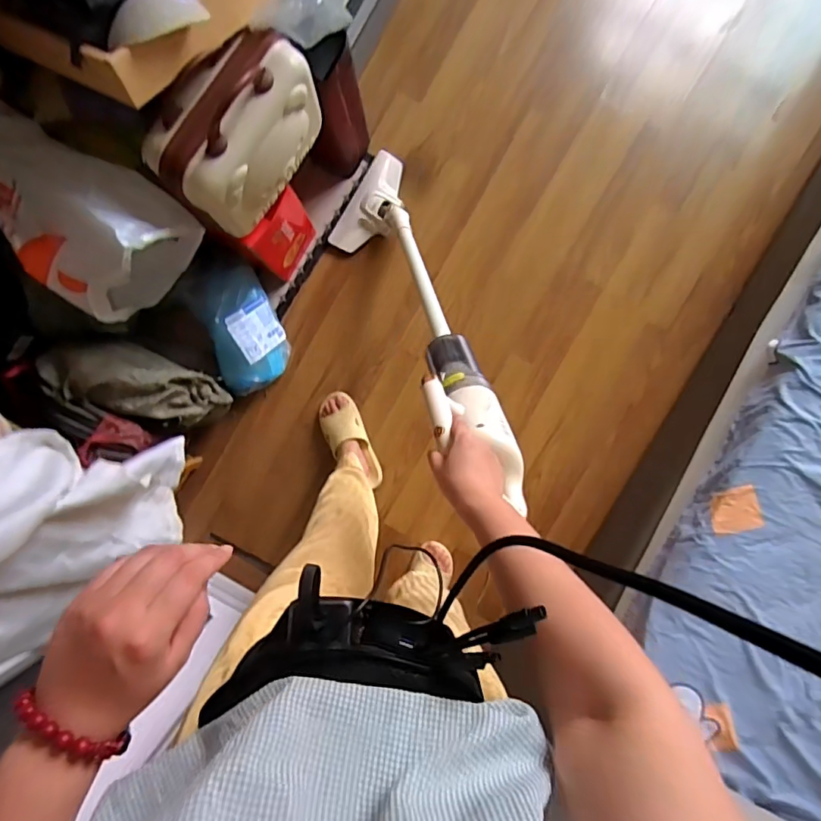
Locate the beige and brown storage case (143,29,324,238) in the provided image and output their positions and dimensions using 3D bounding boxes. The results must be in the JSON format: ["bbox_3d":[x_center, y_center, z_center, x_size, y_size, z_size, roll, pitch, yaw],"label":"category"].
[{"bbox_3d":[-0.293,-0.475,0.903,0.150,0.217,0.307,43,92,0],"label":"beige and brown storage case"}]

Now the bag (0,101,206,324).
[{"bbox_3d":[-0.609,-0.346,0.951,0.369,0.225,0.254,33,92,0],"label":"bag"}]

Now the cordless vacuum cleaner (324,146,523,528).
[{"bbox_3d":[-0.013,-0.241,0.998,0.209,0.996,0.129,-19,133,1],"label":"cordless vacuum cleaner"}]

